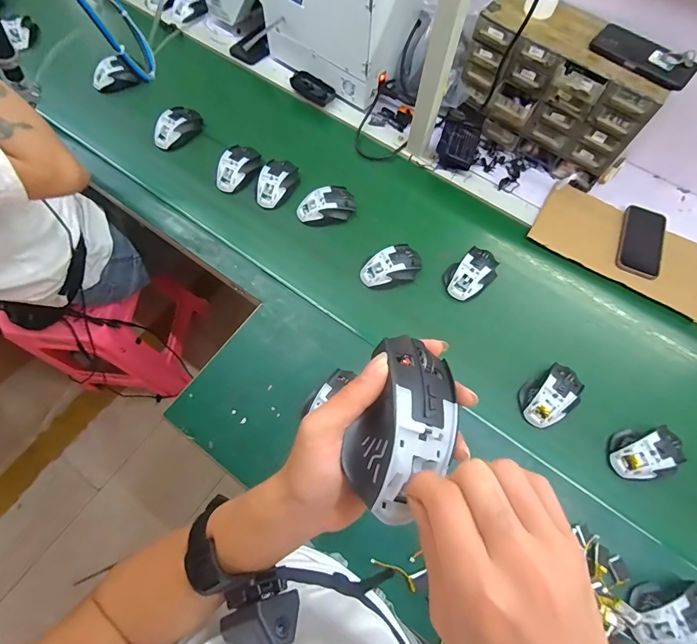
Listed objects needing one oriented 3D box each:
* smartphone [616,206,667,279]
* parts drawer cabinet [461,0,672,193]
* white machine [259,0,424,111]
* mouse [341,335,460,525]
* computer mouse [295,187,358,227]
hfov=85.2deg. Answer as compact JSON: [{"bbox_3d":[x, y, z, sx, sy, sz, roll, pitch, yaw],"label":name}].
[{"bbox_3d":[0.577,-0.161,0.744,0.080,0.005,0.166,24,71,8],"label":"smartphone"},{"bbox_3d":[0.393,-0.452,0.752,0.328,0.207,0.166,27,71,10],"label":"parts drawer cabinet"},{"bbox_3d":[-0.021,-0.690,0.806,0.327,0.274,0.222,32,72,11],"label":"white machine"},{"bbox_3d":[0.035,0.064,0.236,0.063,0.034,0.111,19,70,6],"label":"mouse"},{"bbox_3d":[-0.043,-0.230,0.759,0.120,0.039,0.064,-20,70,-8],"label":"computer mouse"}]

